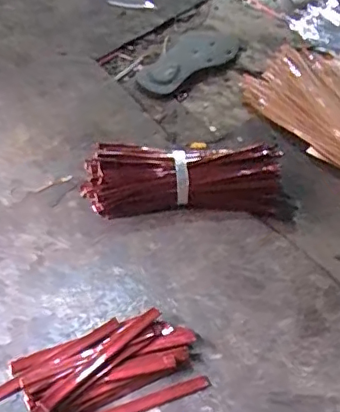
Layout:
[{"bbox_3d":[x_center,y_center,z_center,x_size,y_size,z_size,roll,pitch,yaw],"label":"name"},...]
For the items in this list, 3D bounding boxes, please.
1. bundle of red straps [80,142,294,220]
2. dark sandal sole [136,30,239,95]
[{"bbox_3d":[0.027,-0.034,0.733,0.281,0.066,0.074,-1,52,-2],"label":"bundle of red straps"},{"bbox_3d":[0.028,-0.260,0.981,0.239,0.020,0.097,-36,65,-29],"label":"dark sandal sole"}]

